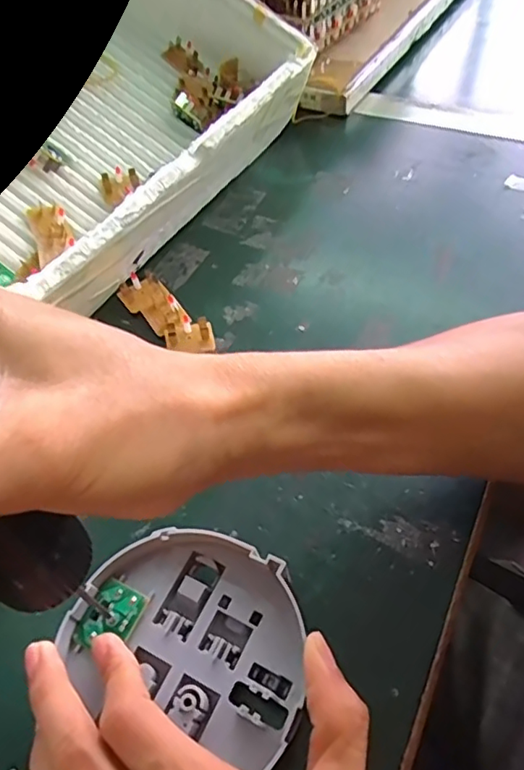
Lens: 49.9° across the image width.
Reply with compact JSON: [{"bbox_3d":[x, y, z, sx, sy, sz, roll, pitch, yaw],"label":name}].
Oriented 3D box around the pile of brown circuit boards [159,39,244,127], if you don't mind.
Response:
[{"bbox_3d":[-0.044,-0.253,0.471,0.063,0.018,0.089,-12,66,-7],"label":"pile of brown circuit boards"}]

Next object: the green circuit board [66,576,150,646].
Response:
[{"bbox_3d":[-0.068,0.102,0.250,0.024,0.005,0.029,25,59,22],"label":"green circuit board"}]

